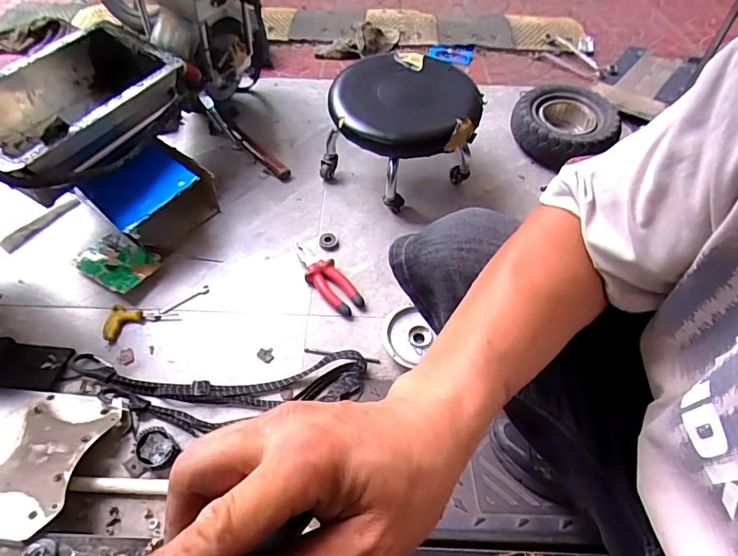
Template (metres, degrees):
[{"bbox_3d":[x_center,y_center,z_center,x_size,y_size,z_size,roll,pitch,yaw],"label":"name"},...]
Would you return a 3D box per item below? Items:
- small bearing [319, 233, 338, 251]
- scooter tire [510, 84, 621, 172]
[{"bbox_3d":[-0.085,-0.076,0.983,0.037,0.012,0.040,0,53,0],"label":"small bearing"},{"bbox_3d":[0.496,-0.385,1.181,0.283,0.088,0.242,-27,58,-20],"label":"scooter tire"}]

